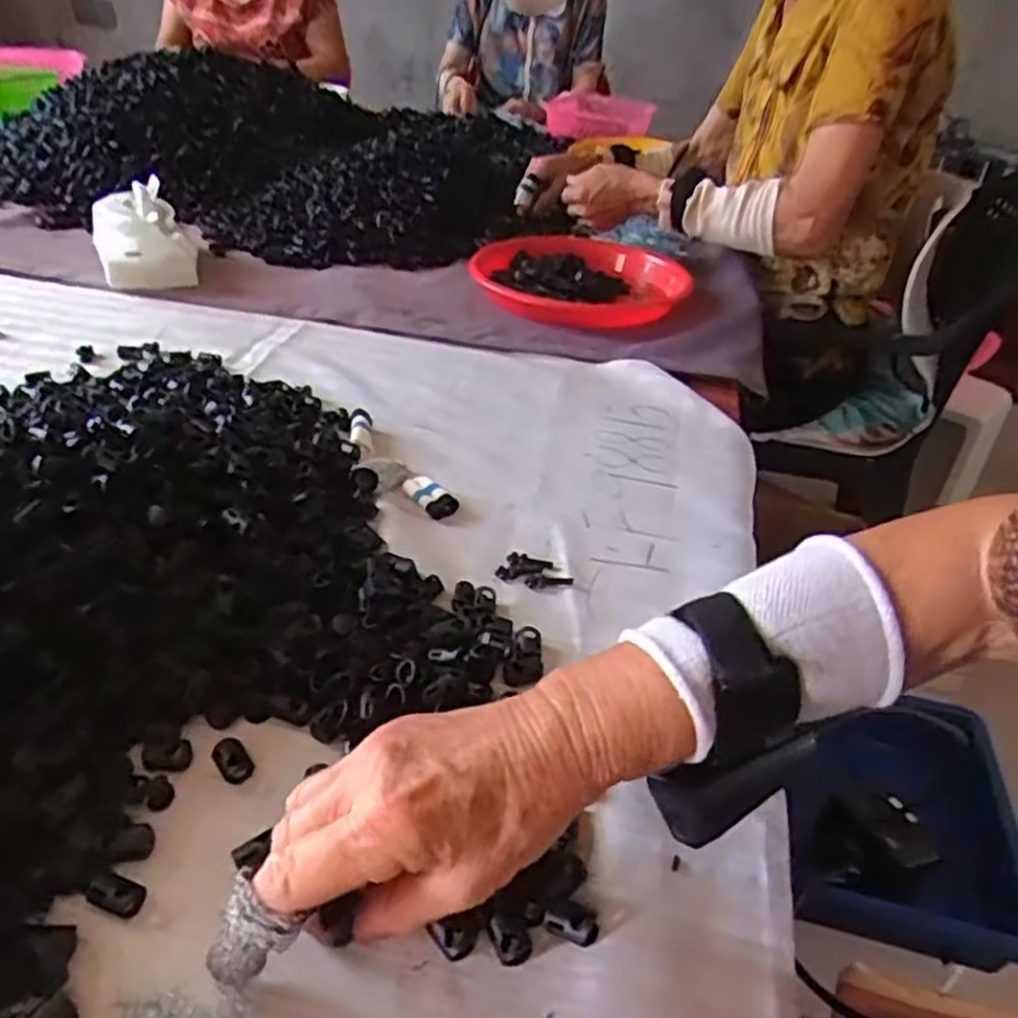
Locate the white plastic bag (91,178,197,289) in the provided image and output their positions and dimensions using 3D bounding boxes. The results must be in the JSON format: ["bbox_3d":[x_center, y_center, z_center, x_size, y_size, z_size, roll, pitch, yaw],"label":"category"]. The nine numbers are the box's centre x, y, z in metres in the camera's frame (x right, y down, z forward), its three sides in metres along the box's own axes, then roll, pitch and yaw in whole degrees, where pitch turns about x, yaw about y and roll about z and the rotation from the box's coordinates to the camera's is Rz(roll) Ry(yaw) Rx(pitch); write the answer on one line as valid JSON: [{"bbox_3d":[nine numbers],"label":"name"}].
[{"bbox_3d":[-0.391,-0.294,0.819,0.096,0.074,0.133,-14,40,-25],"label":"white plastic bag"}]

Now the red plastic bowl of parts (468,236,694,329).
[{"bbox_3d":[0.073,-0.240,0.808,0.227,0.043,0.169,5,34,2],"label":"red plastic bowl of parts"}]

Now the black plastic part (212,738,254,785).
[{"bbox_3d":[-0.127,0.116,0.353,0.014,0.009,0.019,-27,45,-37],"label":"black plastic part"}]

